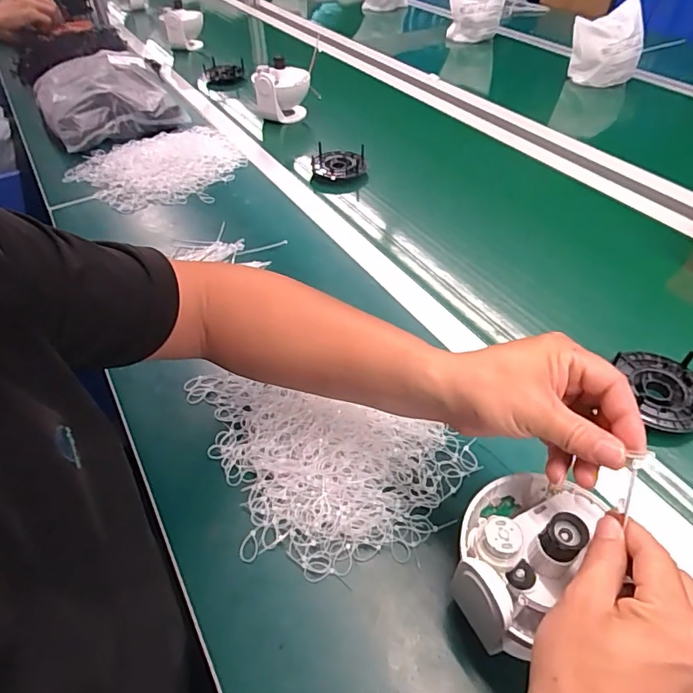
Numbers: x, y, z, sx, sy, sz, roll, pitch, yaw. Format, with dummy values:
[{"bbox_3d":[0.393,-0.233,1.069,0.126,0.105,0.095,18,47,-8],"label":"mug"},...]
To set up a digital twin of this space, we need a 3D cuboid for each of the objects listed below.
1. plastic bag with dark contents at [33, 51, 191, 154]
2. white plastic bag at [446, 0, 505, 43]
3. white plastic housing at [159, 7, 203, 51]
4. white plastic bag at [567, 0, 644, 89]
[{"bbox_3d":[-0.484,-0.493,0.996,0.240,0.098,0.263,-25,50,-19],"label":"plastic bag with dark contents"},{"bbox_3d":[0.365,-0.940,1.380,0.181,0.155,0.050,13,57,31],"label":"white plastic bag"},{"bbox_3d":[-0.449,-0.876,1.371,0.111,0.097,0.057,-10,47,-6],"label":"white plastic housing"},{"bbox_3d":[0.605,-0.694,1.147,0.143,0.146,0.117,32,56,29],"label":"white plastic bag"}]

